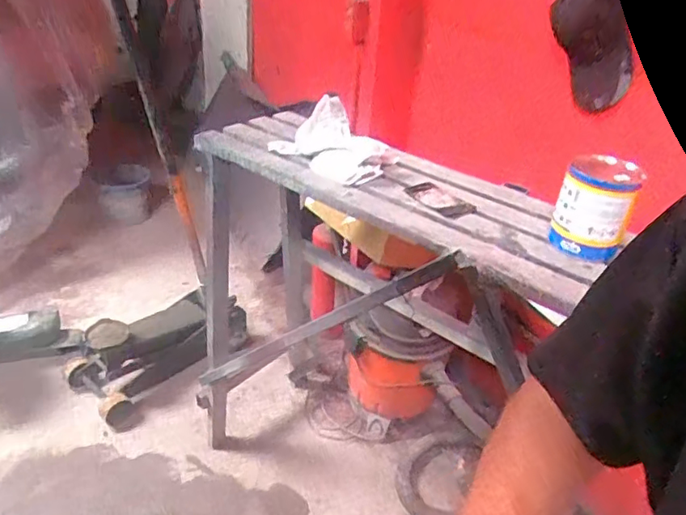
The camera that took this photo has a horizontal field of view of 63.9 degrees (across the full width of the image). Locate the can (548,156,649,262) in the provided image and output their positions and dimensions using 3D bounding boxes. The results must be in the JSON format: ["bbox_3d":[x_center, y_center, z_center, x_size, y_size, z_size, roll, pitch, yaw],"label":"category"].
[{"bbox_3d":[0.397,-0.080,0.862,0.105,0.133,0.105,5,32,-3],"label":"can"}]

